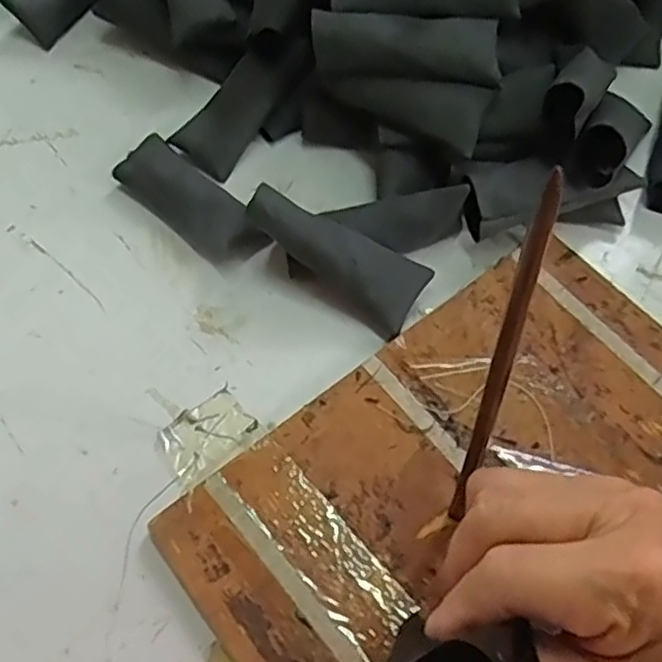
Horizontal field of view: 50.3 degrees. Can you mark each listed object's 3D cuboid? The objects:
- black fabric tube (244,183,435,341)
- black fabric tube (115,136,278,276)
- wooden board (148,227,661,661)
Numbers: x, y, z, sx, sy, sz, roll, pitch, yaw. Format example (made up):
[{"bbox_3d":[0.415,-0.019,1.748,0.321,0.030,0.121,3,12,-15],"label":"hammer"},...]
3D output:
[{"bbox_3d":[0.001,-0.042,0.389,0.104,0.020,0.040,34,66,-6],"label":"black fabric tube"},{"bbox_3d":[-0.083,-0.079,0.424,0.104,0.022,0.039,37,69,20],"label":"black fabric tube"},{"bbox_3d":[0.072,0.078,0.343,0.267,0.013,0.174,-36,66,-16],"label":"wooden board"}]

